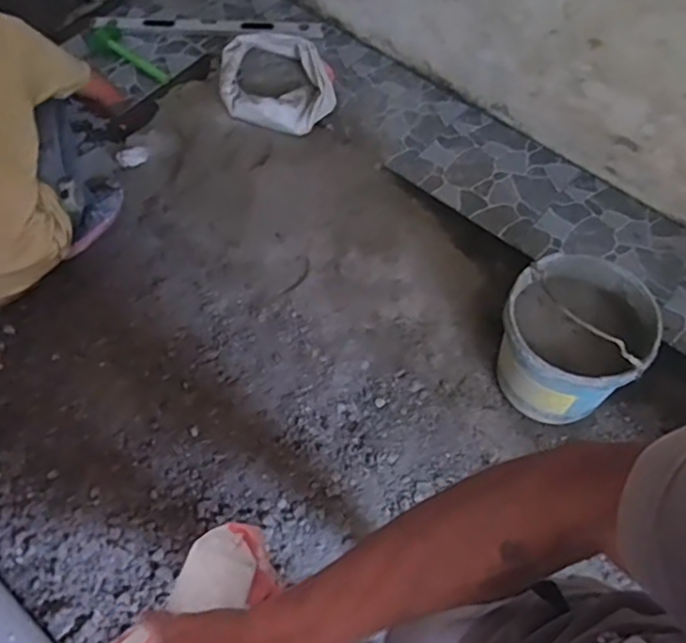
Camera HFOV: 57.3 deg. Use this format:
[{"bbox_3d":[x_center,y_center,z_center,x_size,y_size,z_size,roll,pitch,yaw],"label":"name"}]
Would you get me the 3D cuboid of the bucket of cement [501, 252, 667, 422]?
[{"bbox_3d":[0.508,0.047,1.430,0.302,0.324,0.306,1,59,-1],"label":"bucket of cement"}]

